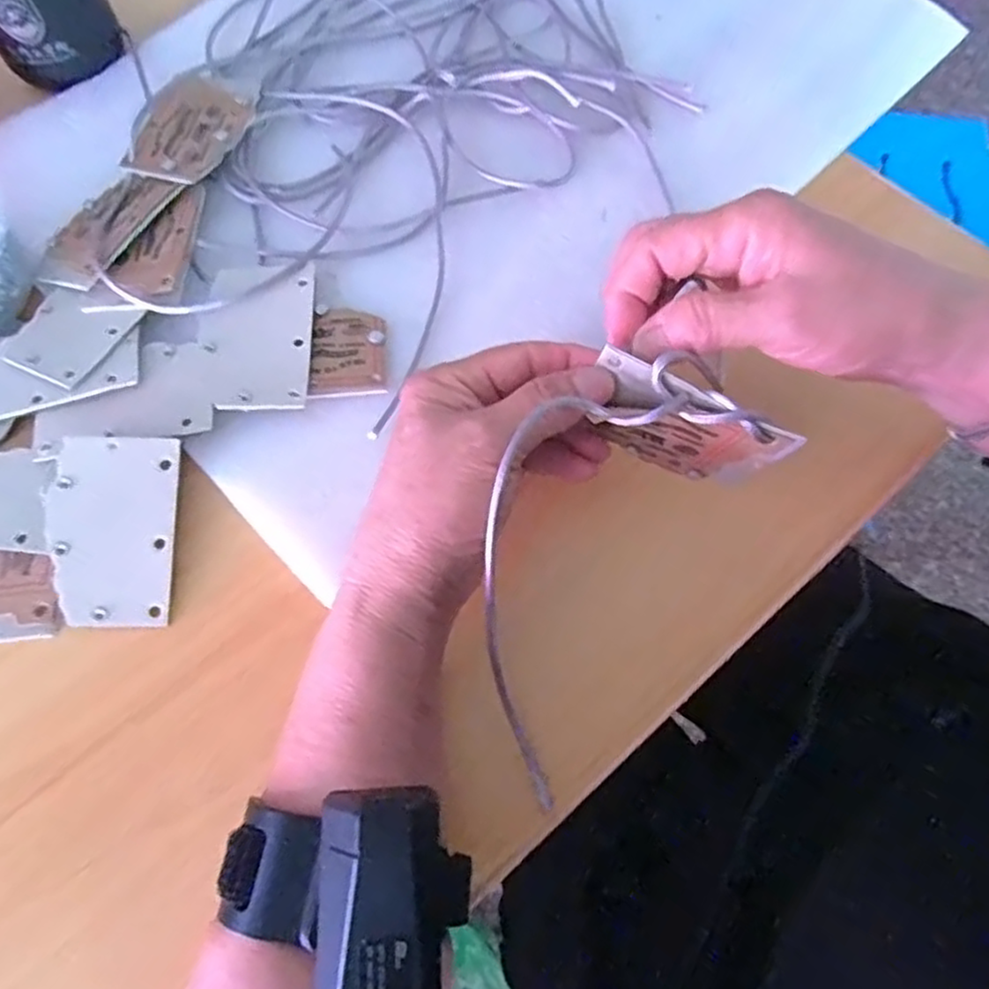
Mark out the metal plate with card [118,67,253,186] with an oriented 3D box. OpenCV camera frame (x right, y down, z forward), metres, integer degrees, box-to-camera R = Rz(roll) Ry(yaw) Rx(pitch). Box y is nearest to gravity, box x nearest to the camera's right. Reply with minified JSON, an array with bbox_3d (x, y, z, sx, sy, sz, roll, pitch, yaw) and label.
[{"bbox_3d":[-0.171,-0.208,0.394,0.051,0.012,0.081,18,69,9],"label":"metal plate with card"}]

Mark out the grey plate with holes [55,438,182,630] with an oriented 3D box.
[{"bbox_3d":[-0.171,0.016,0.315,0.052,0.004,0.083,1,81,-5],"label":"grey plate with holes"}]

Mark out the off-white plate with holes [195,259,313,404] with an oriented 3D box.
[{"bbox_3d":[-0.119,-0.081,0.349,0.054,0.006,0.088,-3,68,0],"label":"off-white plate with holes"}]

